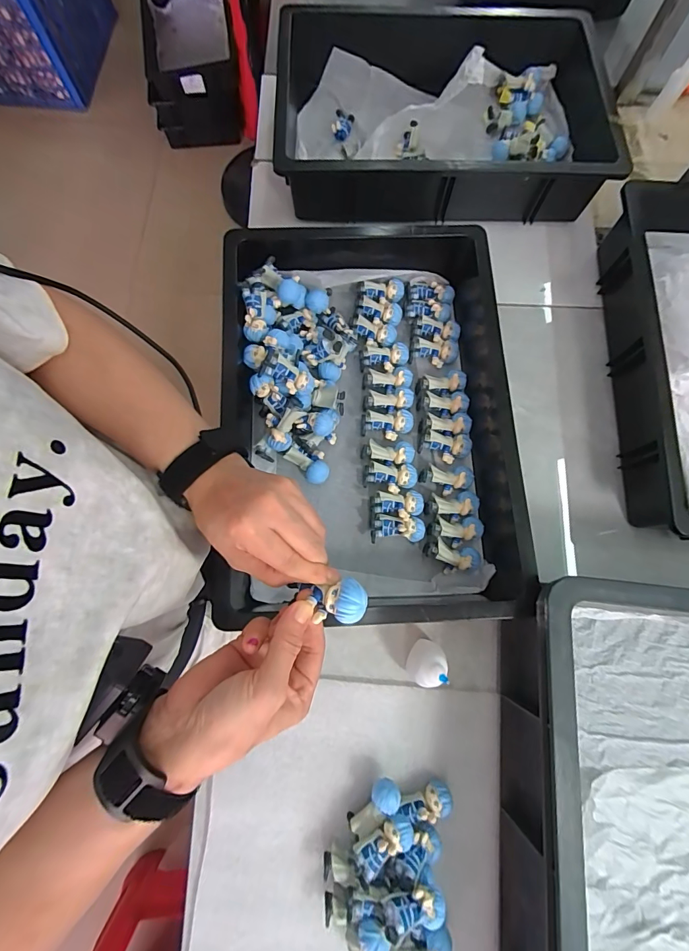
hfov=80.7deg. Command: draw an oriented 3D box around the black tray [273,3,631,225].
[{"bbox_3d":[0.153,-0.514,0.590,0.483,0.107,0.315,-1,76,-1],"label":"black tray"}]

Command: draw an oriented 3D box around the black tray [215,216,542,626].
[{"bbox_3d":[0.039,-0.073,0.476,0.324,0.088,0.464,-3,76,-2],"label":"black tray"}]

